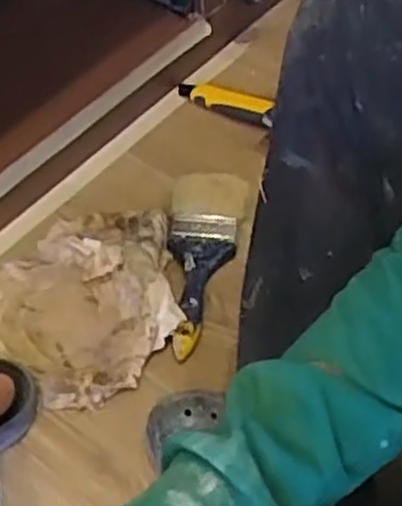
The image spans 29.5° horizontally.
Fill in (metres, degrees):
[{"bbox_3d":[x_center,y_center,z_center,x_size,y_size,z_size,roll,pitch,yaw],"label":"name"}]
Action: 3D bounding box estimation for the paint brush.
[{"bbox_3d":[-0.004,0.007,0.791,0.075,0.021,0.226,7,54,8],"label":"paint brush"}]

